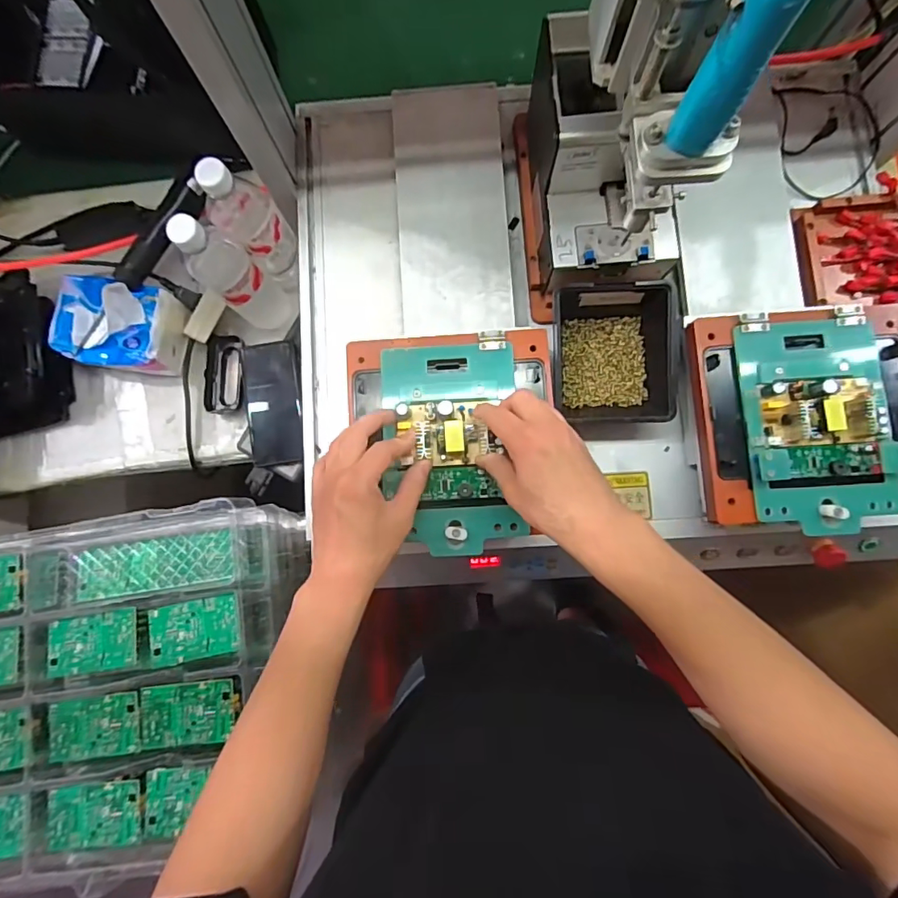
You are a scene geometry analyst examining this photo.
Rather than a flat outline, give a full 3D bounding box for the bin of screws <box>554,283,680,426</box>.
[{"bbox_3d":[0.170,-0.098,0.526,0.130,0.056,0.138,2,85,2],"label":"bin of screws"}]

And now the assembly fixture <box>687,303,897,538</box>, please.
[{"bbox_3d":[0.343,-0.029,0.483,0.199,0.066,0.204,-4,84,2],"label":"assembly fixture"}]

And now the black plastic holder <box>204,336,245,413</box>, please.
[{"bbox_3d":[-0.310,-0.107,0.712,0.062,0.030,0.108,-1,84,2],"label":"black plastic holder"}]

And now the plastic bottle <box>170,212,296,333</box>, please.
[{"bbox_3d":[-0.261,-0.210,0.612,0.070,0.208,0.070,35,87,5],"label":"plastic bottle"}]

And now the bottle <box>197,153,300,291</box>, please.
[{"bbox_3d":[-0.238,-0.274,0.606,0.074,0.185,0.065,38,87,5],"label":"bottle"}]

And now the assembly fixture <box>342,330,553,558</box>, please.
[{"bbox_3d":[0.000,-0.010,0.477,0.193,0.039,0.208,-3,82,5],"label":"assembly fixture"}]

